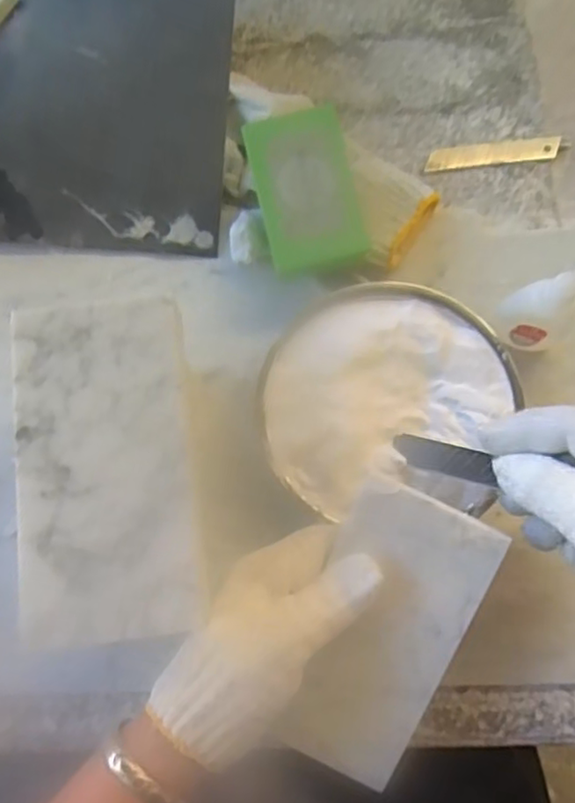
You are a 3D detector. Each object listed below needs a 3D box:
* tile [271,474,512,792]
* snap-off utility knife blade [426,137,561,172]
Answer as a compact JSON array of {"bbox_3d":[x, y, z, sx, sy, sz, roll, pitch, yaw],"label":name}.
[{"bbox_3d":[0.049,0.119,0.328,0.071,0.011,0.148,19,97,5],"label":"tile"},{"bbox_3d":[0.149,-0.179,0.465,0.097,0.004,0.018,-8,77,-1],"label":"snap-off utility knife blade"}]

